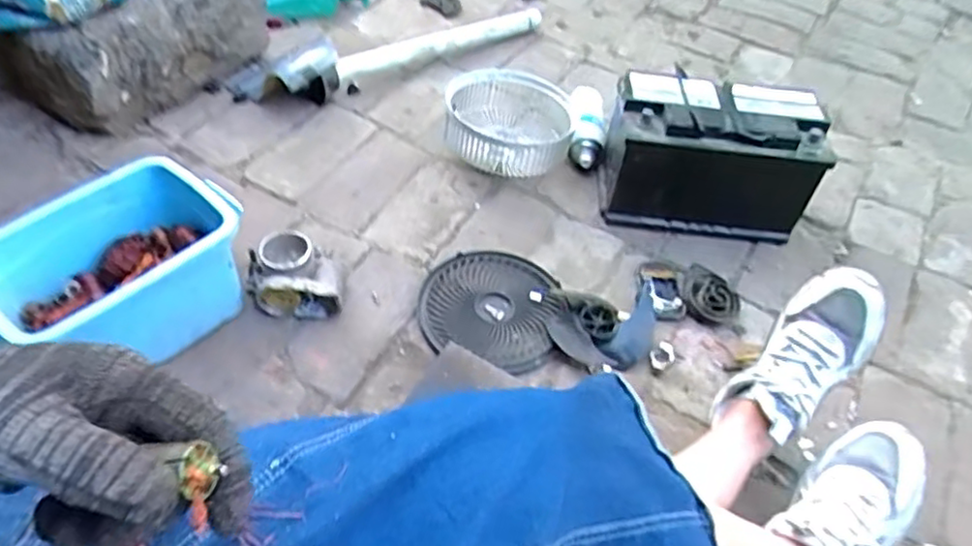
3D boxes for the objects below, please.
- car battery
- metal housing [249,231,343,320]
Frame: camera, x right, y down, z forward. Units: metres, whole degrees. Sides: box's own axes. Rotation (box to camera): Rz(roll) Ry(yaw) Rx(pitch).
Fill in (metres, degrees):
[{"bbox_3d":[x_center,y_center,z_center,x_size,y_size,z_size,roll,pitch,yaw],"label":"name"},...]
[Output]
[{"bbox_3d":[0.329,-0.162,1.019,0.281,0.210,0.136,4,49,-1],"label":"car battery"},{"bbox_3d":[-0.257,0.004,0.912,0.117,0.054,0.110,-8,50,-11],"label":"metal housing"}]

